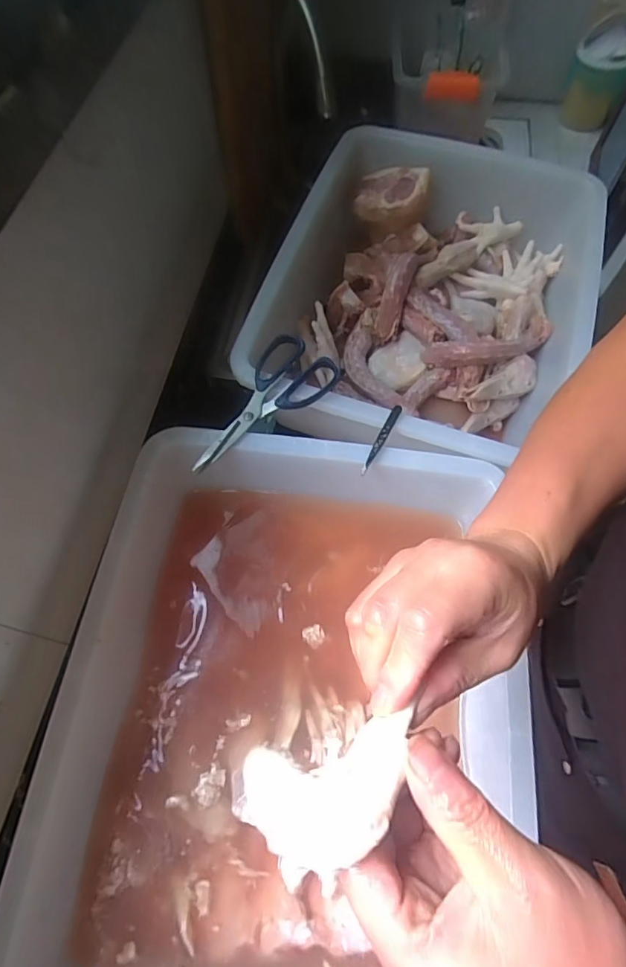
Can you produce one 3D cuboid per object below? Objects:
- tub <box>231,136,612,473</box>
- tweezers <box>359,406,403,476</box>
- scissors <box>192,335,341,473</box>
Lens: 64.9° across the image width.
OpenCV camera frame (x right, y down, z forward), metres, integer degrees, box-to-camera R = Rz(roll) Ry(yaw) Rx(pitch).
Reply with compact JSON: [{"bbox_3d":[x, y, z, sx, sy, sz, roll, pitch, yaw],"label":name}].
[{"bbox_3d":[0.152,-0.241,0.684,0.410,0.163,0.485,15,65,7],"label":"tub"},{"bbox_3d":[0.071,-0.046,0.514,0.010,0.008,0.092,25,67,11],"label":"tweezers"},{"bbox_3d":[-0.057,-0.080,0.530,0.088,0.026,0.185,36,70,16],"label":"scissors"}]

